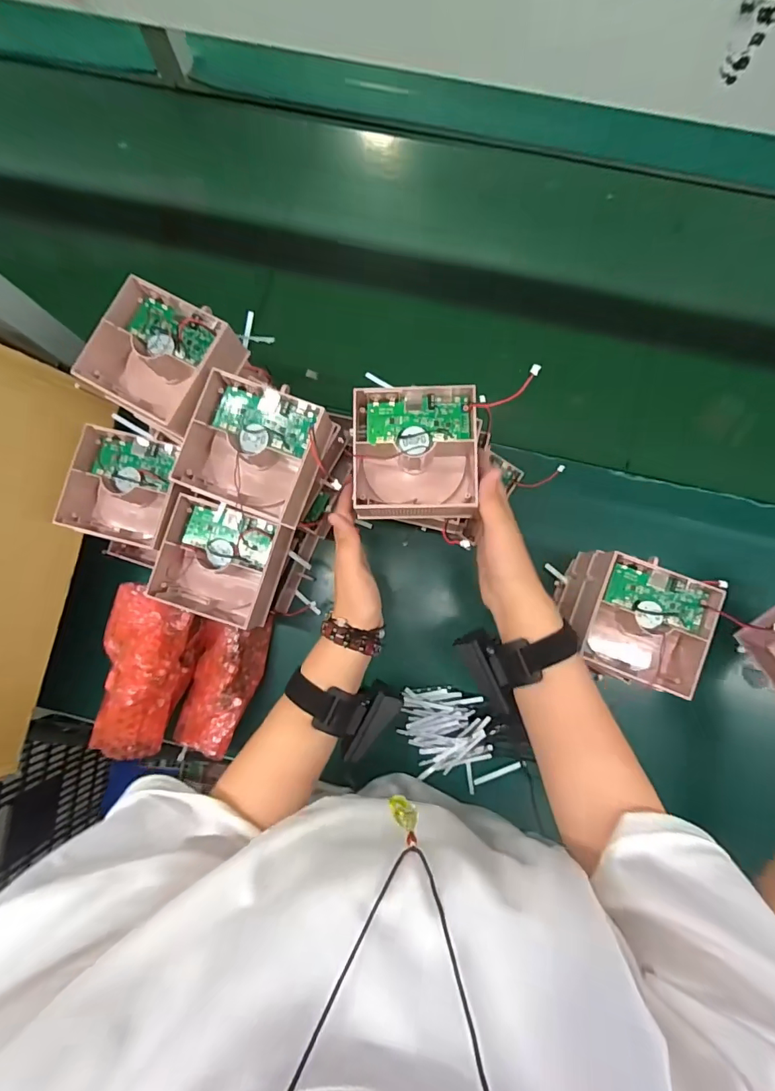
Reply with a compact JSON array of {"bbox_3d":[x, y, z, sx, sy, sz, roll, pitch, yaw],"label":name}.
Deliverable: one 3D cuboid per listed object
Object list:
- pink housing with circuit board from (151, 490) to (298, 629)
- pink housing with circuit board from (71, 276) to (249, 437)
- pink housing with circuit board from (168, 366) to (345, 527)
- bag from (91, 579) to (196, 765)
[{"bbox_3d":[-0.158,0.019,0.454,0.107,0.053,0.107,19,85,2],"label":"pink housing with circuit board"},{"bbox_3d":[-0.197,-0.160,0.427,0.105,0.070,0.107,25,85,2],"label":"pink housing with circuit board"},{"bbox_3d":[-0.106,-0.079,0.418,0.118,0.071,0.103,19,85,2],"label":"pink housing with circuit board"},{"bbox_3d":[-0.263,0.133,0.500,0.078,0.052,0.175,12,84,1],"label":"bag"}]

